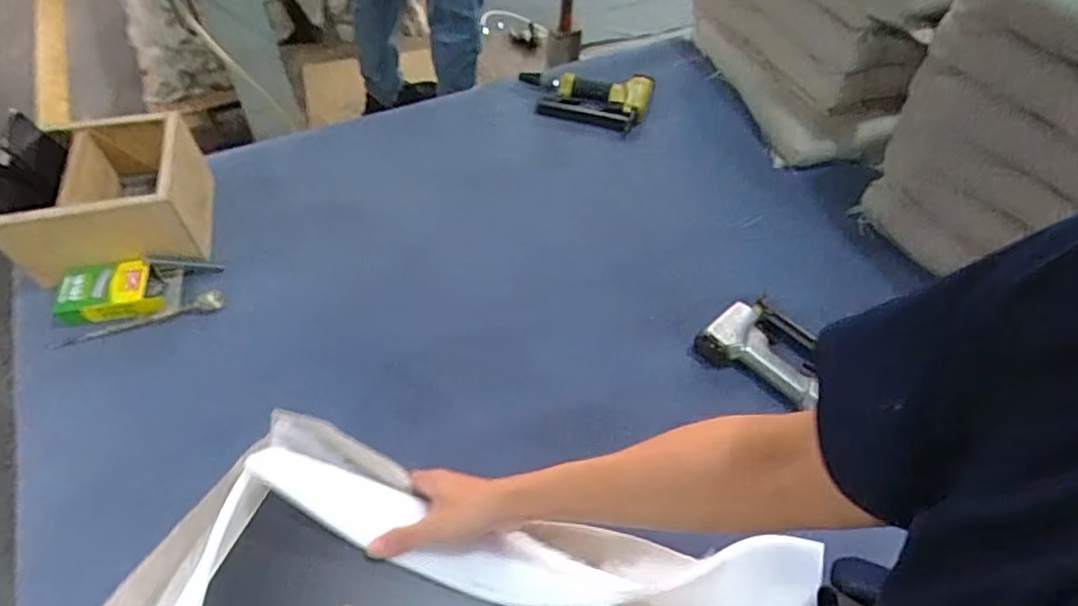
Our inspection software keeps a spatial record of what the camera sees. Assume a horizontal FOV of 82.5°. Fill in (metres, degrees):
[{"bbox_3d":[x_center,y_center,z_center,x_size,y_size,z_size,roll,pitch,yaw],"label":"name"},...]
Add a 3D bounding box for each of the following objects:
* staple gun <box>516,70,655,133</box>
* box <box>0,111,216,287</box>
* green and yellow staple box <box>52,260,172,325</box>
[{"bbox_3d":[0.083,-0.369,1.113,0.245,0.057,0.109,6,53,1],"label":"staple gun"},{"bbox_3d":[-0.603,-0.152,0.871,0.226,0.126,0.199,-11,55,-12],"label":"box"},{"bbox_3d":[-0.575,-0.015,0.836,0.138,0.032,0.079,-8,54,-9],"label":"green and yellow staple box"}]

